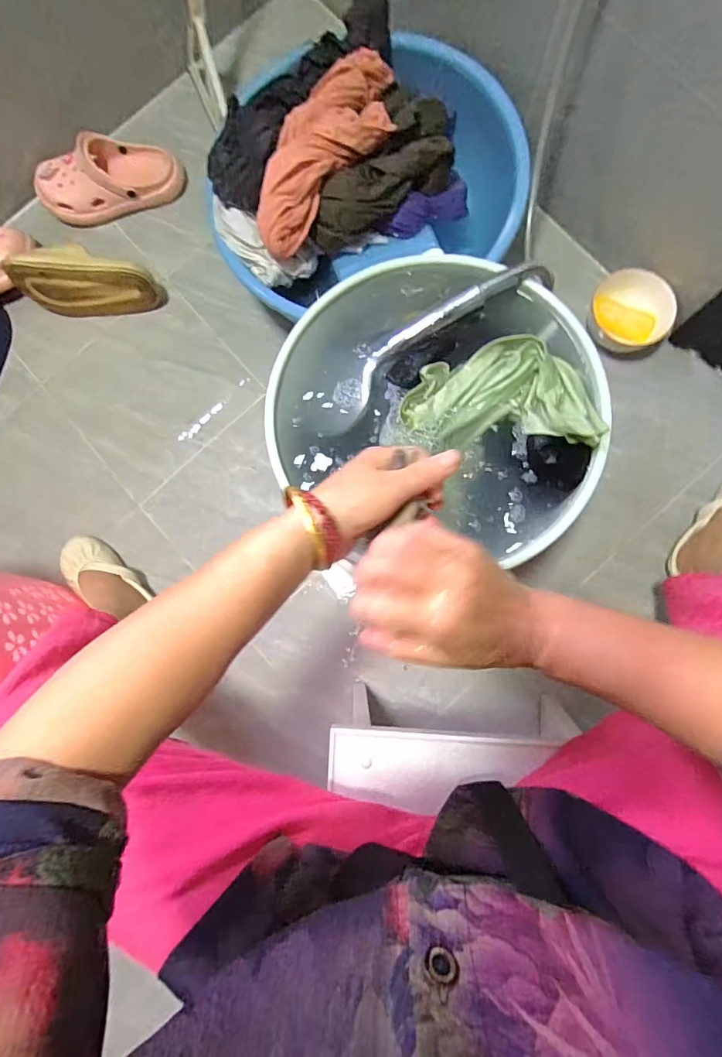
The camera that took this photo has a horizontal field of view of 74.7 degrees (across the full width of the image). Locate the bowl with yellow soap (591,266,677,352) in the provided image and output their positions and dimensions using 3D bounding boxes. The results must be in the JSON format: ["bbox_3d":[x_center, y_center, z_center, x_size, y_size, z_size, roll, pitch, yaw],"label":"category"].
[{"bbox_3d":[0.452,-0.360,0.792,0.127,0.058,0.115,31,120,9],"label":"bowl with yellow soap"}]

